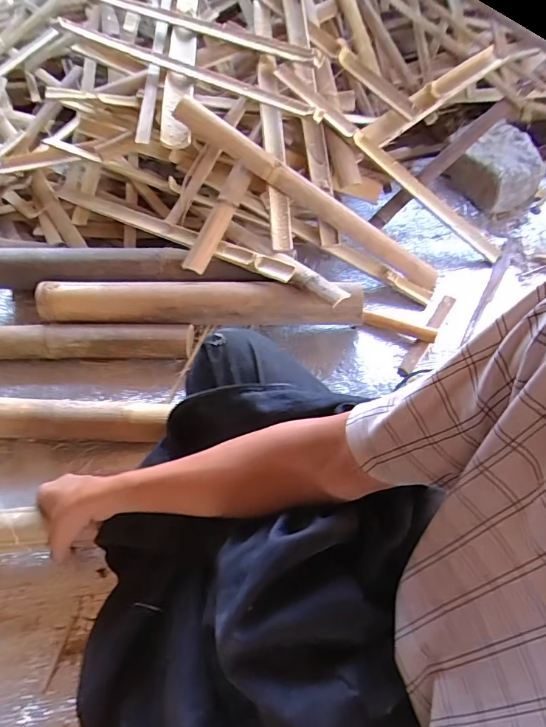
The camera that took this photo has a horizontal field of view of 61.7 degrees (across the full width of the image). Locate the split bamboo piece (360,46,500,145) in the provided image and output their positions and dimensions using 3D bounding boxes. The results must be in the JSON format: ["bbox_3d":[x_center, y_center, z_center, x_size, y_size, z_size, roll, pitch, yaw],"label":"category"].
[{"bbox_3d":[0.293,-0.496,0.850,0.296,0.029,0.050,-35,62,-3],"label":"split bamboo piece"}]

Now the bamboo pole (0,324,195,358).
[{"bbox_3d":[-0.389,-0.037,0.738,0.512,0.045,0.052,1,57,1],"label":"bamboo pole"}]

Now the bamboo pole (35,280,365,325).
[{"bbox_3d":[-0.117,-0.103,0.736,0.512,0.054,0.059,2,57,1],"label":"bamboo pole"}]

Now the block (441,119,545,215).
[{"bbox_3d":[0.446,-0.392,0.931,0.163,0.088,0.172,-18,59,-11],"label":"block"}]

